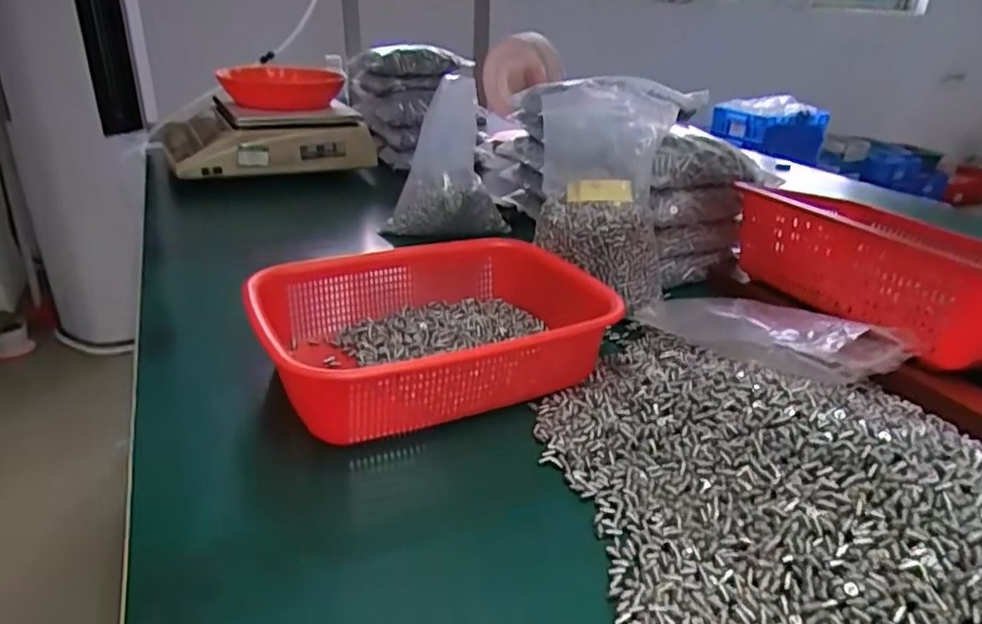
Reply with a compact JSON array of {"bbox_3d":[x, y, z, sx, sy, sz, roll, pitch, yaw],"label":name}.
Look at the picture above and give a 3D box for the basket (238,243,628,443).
[{"bbox_3d":[-0.052,0.008,0.548,0.255,0.071,0.221,-10,28,-24],"label":"basket"}]

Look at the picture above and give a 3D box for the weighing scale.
[{"bbox_3d":[-0.405,-0.318,1.131,0.308,0.096,0.308,-14,30,-29],"label":"weighing scale"}]

